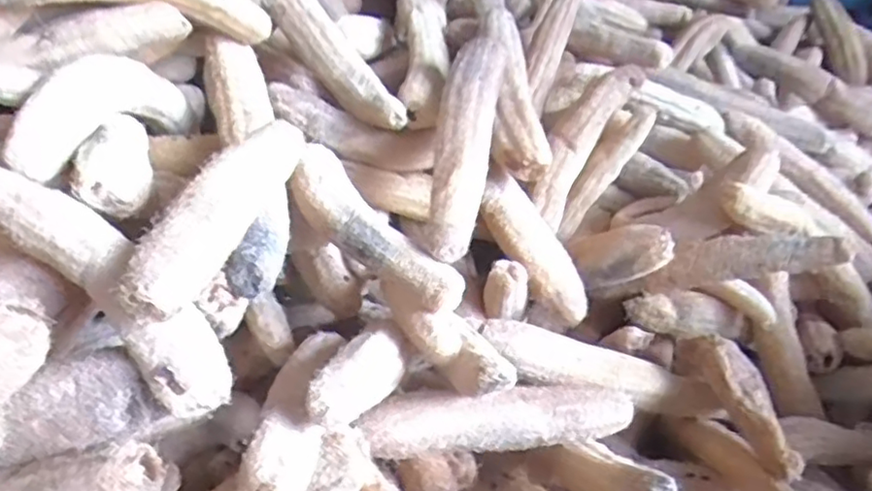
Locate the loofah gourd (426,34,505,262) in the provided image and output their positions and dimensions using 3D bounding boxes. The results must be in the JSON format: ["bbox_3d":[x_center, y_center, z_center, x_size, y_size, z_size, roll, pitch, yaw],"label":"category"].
[{"bbox_3d":[0.035,-0.141,0.856,0.072,0.062,0.392,2,51,11],"label":"loofah gourd"}]

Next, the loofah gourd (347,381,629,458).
[{"bbox_3d":[0.074,0.200,0.772,0.332,0.073,0.067,-9,27,-11],"label":"loofah gourd"}]

